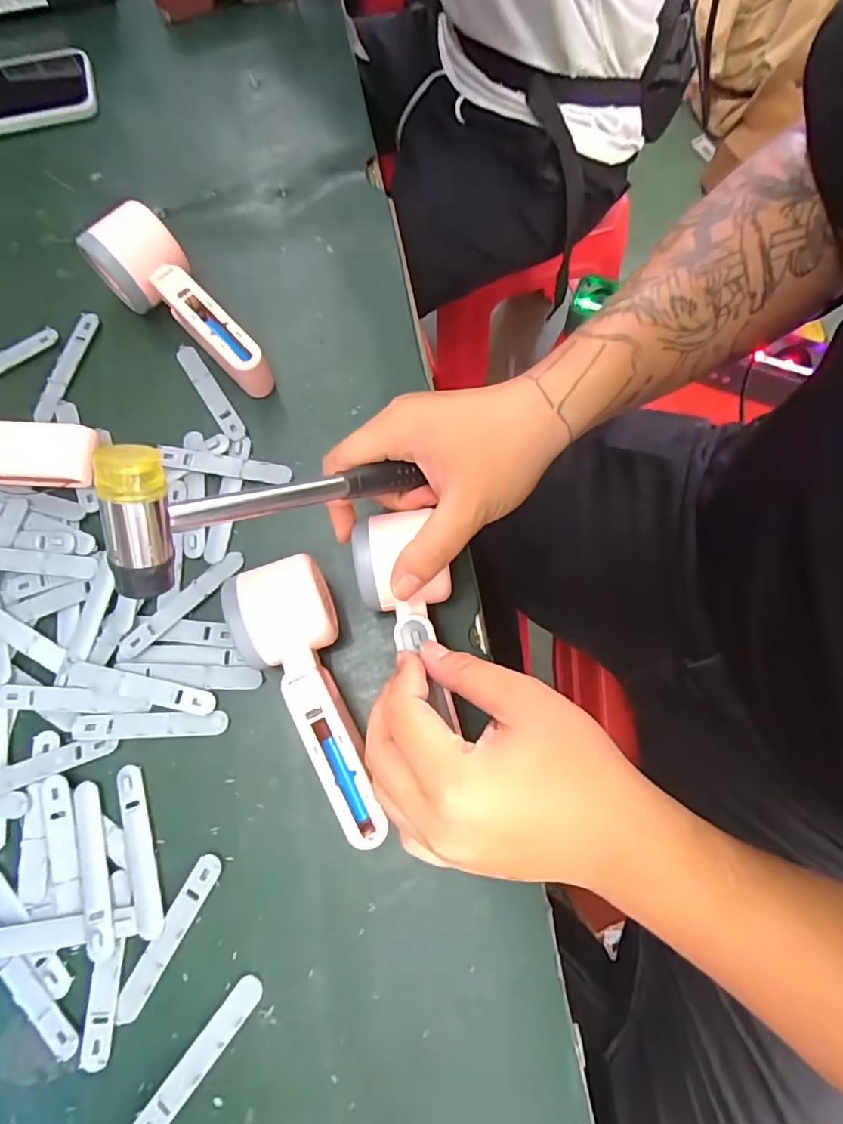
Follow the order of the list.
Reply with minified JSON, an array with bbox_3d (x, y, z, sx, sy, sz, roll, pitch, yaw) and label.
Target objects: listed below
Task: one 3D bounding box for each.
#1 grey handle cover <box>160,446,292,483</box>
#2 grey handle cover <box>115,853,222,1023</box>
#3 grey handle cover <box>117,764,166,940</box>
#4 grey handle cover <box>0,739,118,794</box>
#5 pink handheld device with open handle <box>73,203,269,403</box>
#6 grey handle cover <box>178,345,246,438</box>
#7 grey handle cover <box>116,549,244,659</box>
[{"bbox_3d":[-0.137,-0.067,0.370,0.089,0.004,0.015,7,79,-3],"label":"grey handle cover"},{"bbox_3d":[-0.145,0.214,0.302,0.015,0.004,0.092,28,78,9],"label":"grey handle cover"},{"bbox_3d":[-0.168,0.170,0.313,0.017,0.005,0.093,-19,76,-3],"label":"grey handle cover"},{"bbox_3d":[-0.236,0.126,0.319,0.097,0.010,0.014,-19,76,-3],"label":"grey handle cover"},{"bbox_3d":[-0.170,-0.179,0.375,0.055,0.057,0.148,-40,78,-8],"label":"pink handheld device with open handle"},{"bbox_3d":[-0.155,-0.125,0.386,0.015,0.005,0.091,-33,77,-6],"label":"grey handle cover"},{"bbox_3d":[-0.156,0.025,0.347,0.091,0.004,0.014,-40,77,-8],"label":"grey handle cover"}]

